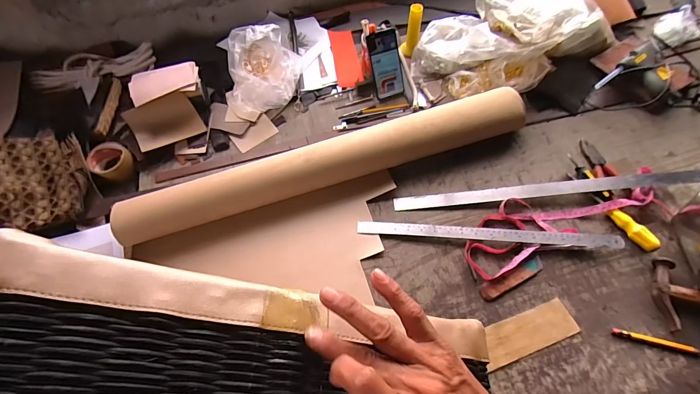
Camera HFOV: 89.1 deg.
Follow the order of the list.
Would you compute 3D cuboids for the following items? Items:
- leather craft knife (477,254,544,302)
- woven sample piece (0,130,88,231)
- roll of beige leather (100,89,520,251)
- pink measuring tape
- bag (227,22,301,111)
[{"bbox_3d":[0.294,0.145,0.642,0.132,0.008,0.031,-26,61,-13],"label":"leather craft knife"},{"bbox_3d":[-0.688,-0.045,0.770,0.188,0.052,0.252,-13,63,-36],"label":"woven sample piece"},{"bbox_3d":[-0.040,-0.065,0.739,0.842,0.098,0.069,-16,60,-8],"label":"roll of beige leather"},{"bbox_3d":[0.419,0.036,0.690,0.425,0.031,0.127,-16,60,-8],"label":"pink measuring tape"},{"bbox_3d":[-0.225,-0.344,0.899,0.189,0.138,0.245,-14,59,-6],"label":"bag"}]

